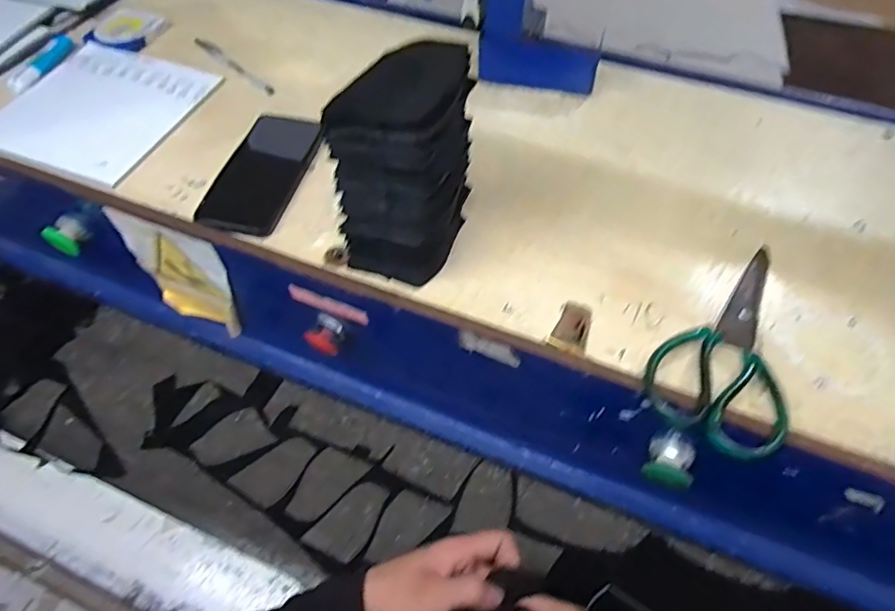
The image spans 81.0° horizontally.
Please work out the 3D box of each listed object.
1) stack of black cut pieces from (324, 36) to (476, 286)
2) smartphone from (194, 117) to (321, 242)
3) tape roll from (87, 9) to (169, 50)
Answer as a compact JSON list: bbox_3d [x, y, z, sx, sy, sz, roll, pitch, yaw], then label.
[{"bbox_3d":[-0.031,-0.107,0.414,0.084,0.163,0.102,14,56,9],"label":"stack of black cut pieces"},{"bbox_3d":[-0.180,-0.144,0.530,0.078,0.011,0.178,10,56,7],"label":"smartphone"},{"bbox_3d":[-0.405,-0.344,0.652,0.078,0.011,0.076,0,55,0],"label":"tape roll"}]

